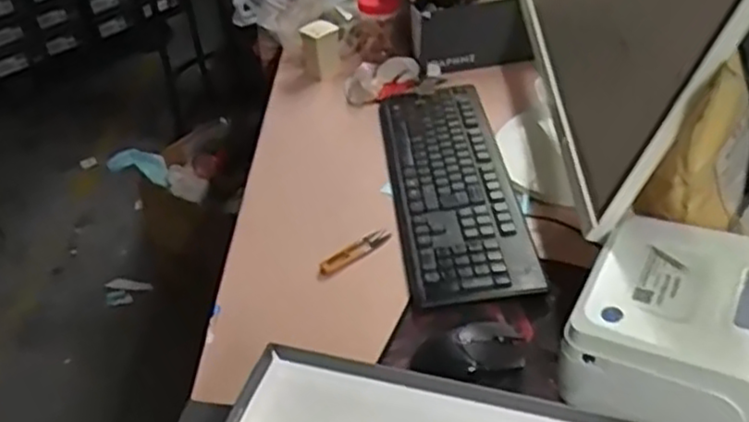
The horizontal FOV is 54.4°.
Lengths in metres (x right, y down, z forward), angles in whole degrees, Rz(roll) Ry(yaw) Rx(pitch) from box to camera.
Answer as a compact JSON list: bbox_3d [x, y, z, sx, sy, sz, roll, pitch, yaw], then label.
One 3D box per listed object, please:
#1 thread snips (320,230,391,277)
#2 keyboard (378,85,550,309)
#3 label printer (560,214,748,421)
[{"bbox_3d":[-0.024,0.050,0.894,0.102,0.010,0.021,-29,45,-26],"label":"thread snips"},{"bbox_3d":[0.099,-0.042,0.964,0.151,0.031,0.425,-7,39,-1],"label":"keyboard"},{"bbox_3d":[0.289,0.115,0.664,0.191,0.120,0.173,18,45,27],"label":"label printer"}]

